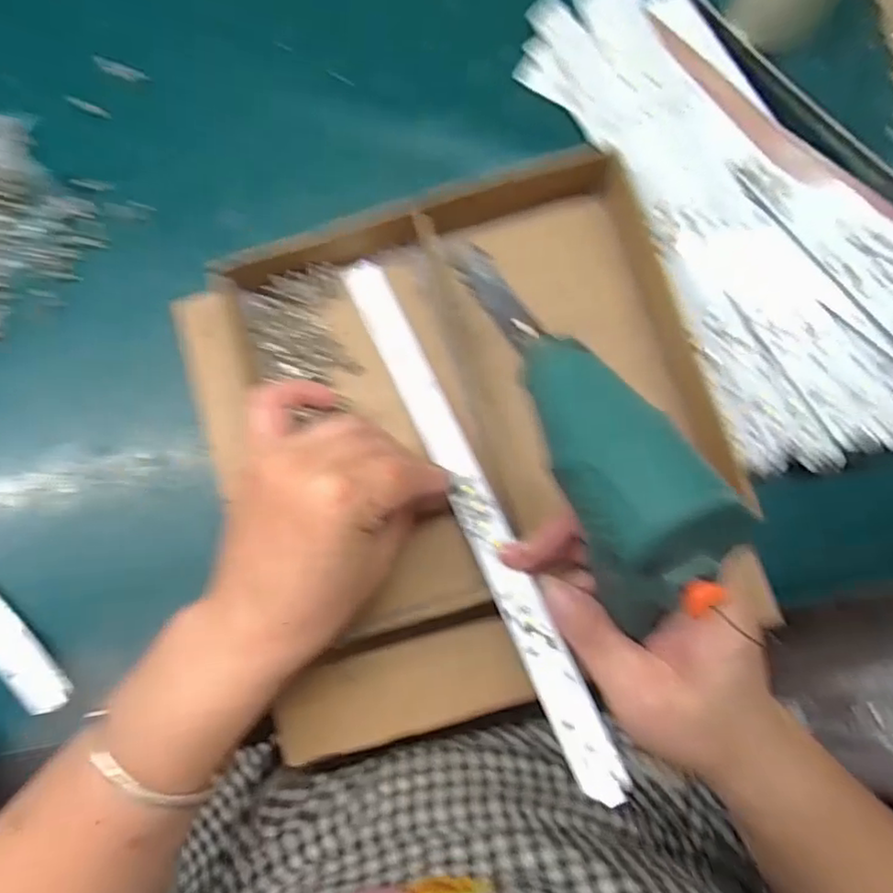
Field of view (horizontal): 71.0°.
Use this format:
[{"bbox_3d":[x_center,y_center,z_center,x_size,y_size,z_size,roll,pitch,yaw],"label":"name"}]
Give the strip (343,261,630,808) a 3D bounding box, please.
[{"bbox_3d":[0.009,0.018,0.301,0.019,0.021,0.281,-25,64,-1],"label":"strip"}]

